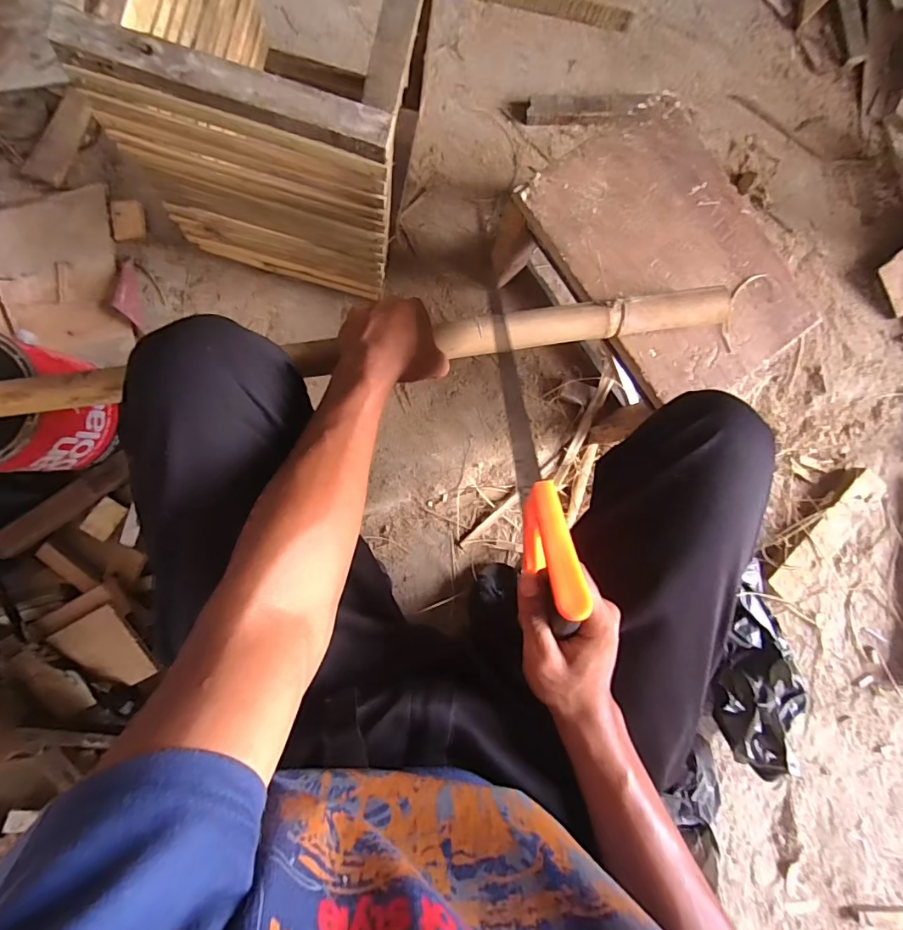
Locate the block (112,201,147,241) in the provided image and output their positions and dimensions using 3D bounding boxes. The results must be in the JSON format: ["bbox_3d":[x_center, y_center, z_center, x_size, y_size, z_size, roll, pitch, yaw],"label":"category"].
[{"bbox_3d":[-0.453,-0.344,0.688,0.041,0.017,0.055,-9,92,-5],"label":"block"}]

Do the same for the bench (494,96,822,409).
[{"bbox_3d":[0.235,-0.228,0.636,0.236,0.190,0.320,-35,91,-7],"label":"bench"}]

